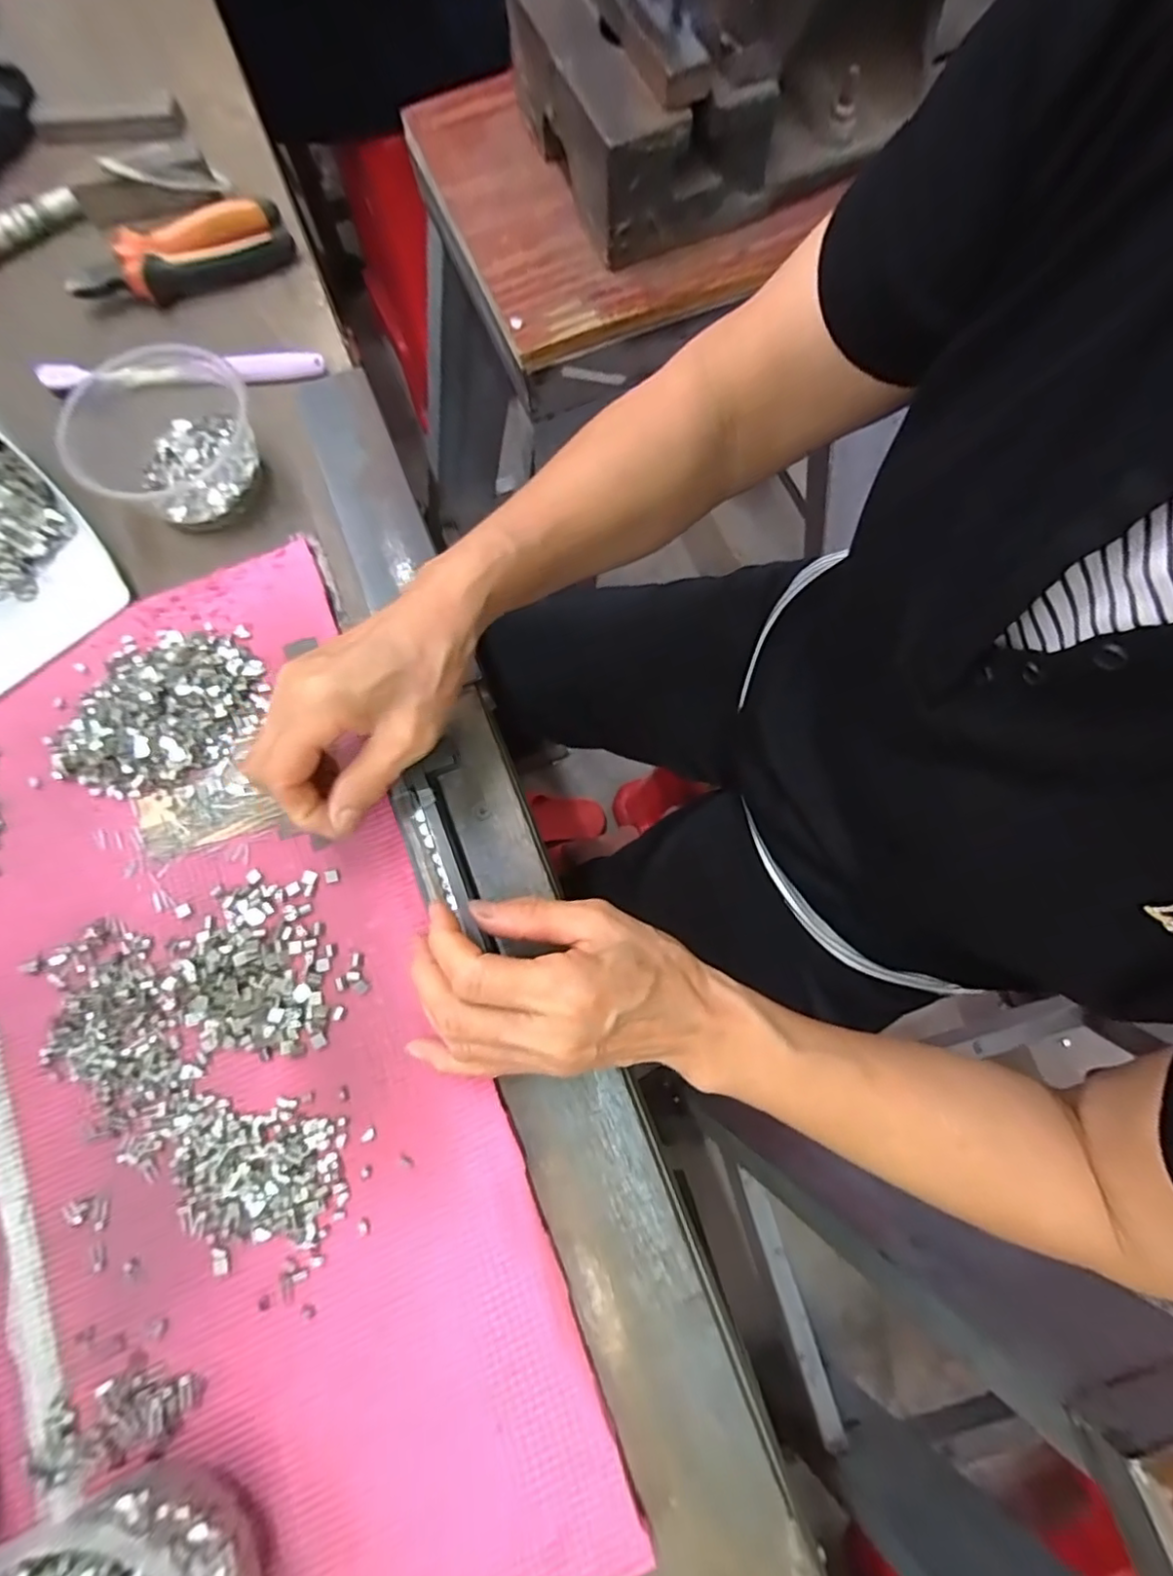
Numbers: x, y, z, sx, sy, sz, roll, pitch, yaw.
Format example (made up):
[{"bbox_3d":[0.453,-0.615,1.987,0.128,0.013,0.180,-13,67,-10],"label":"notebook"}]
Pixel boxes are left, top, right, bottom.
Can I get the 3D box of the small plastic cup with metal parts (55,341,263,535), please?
[{"bbox_3d":[-0.260,-0.219,0.371,0.111,0.045,0.109,0,76,1],"label":"small plastic cup with metal parts"}]

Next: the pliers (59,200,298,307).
[{"bbox_3d":[-0.289,-0.377,0.429,0.150,0.022,0.058,-26,77,-5],"label":"pliers"}]

